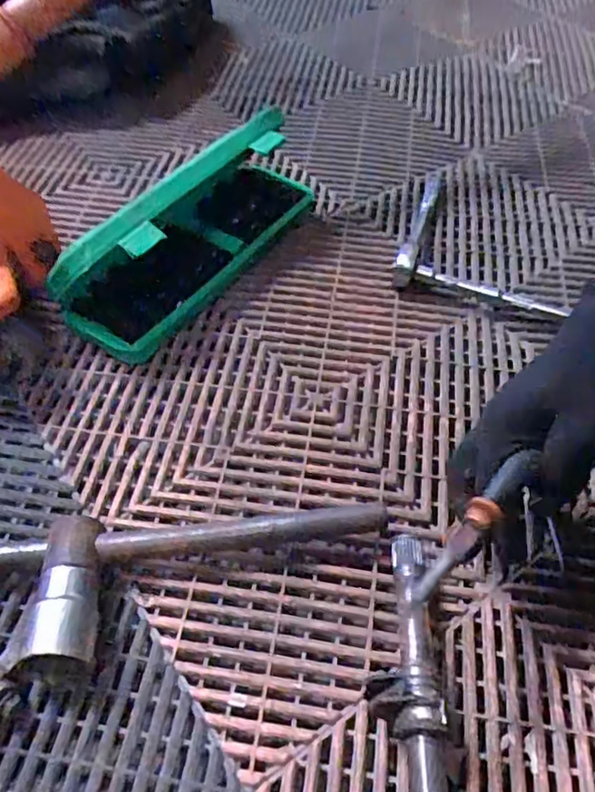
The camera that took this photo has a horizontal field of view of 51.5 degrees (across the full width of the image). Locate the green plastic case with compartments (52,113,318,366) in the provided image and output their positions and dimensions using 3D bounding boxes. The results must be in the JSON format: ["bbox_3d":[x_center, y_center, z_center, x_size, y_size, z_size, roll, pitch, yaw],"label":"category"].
[{"bbox_3d":[-0.090,-0.168,0.587,0.079,0.117,0.296,27,56,19],"label":"green plastic case with compartments"}]

